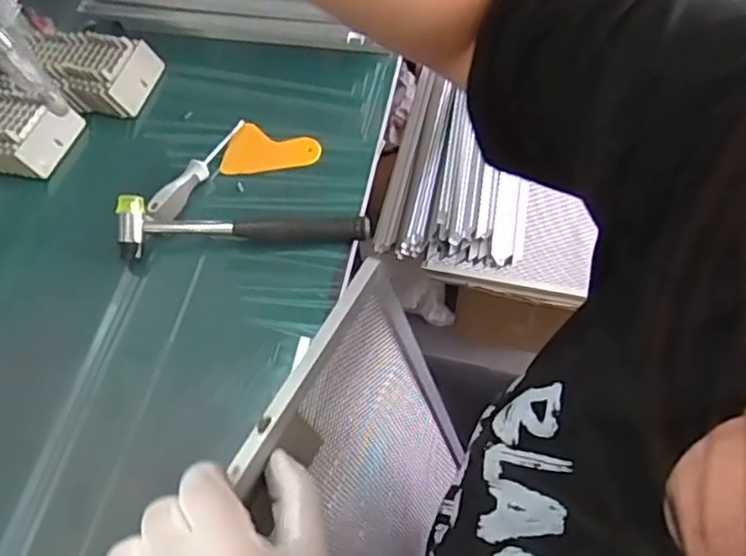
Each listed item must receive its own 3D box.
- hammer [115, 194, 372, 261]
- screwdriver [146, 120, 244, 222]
[{"bbox_3d":[-0.129,-0.047,0.637,0.247,0.041,0.052,2,61,3],"label":"hammer"},{"bbox_3d":[-0.186,-0.119,0.687,0.029,0.032,0.158,22,64,13],"label":"screwdriver"}]

